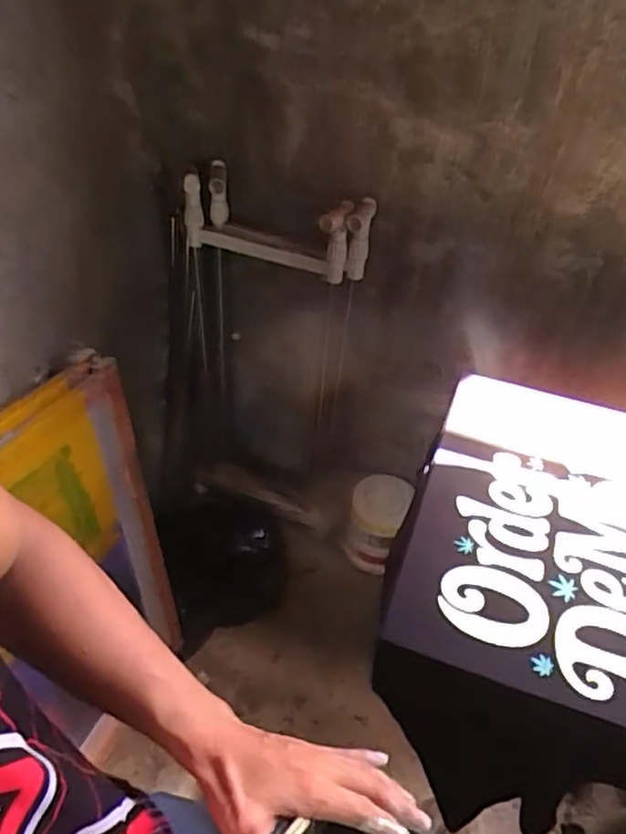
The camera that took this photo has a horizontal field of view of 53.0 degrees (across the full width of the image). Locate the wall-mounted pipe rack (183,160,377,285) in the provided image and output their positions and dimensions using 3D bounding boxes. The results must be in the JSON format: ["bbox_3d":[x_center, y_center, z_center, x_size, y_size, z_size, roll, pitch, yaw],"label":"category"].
[{"bbox_3d":[-0.071,-0.353,1.164,0.357,0.140,0.105,14,47,10],"label":"wall-mounted pipe rack"}]

